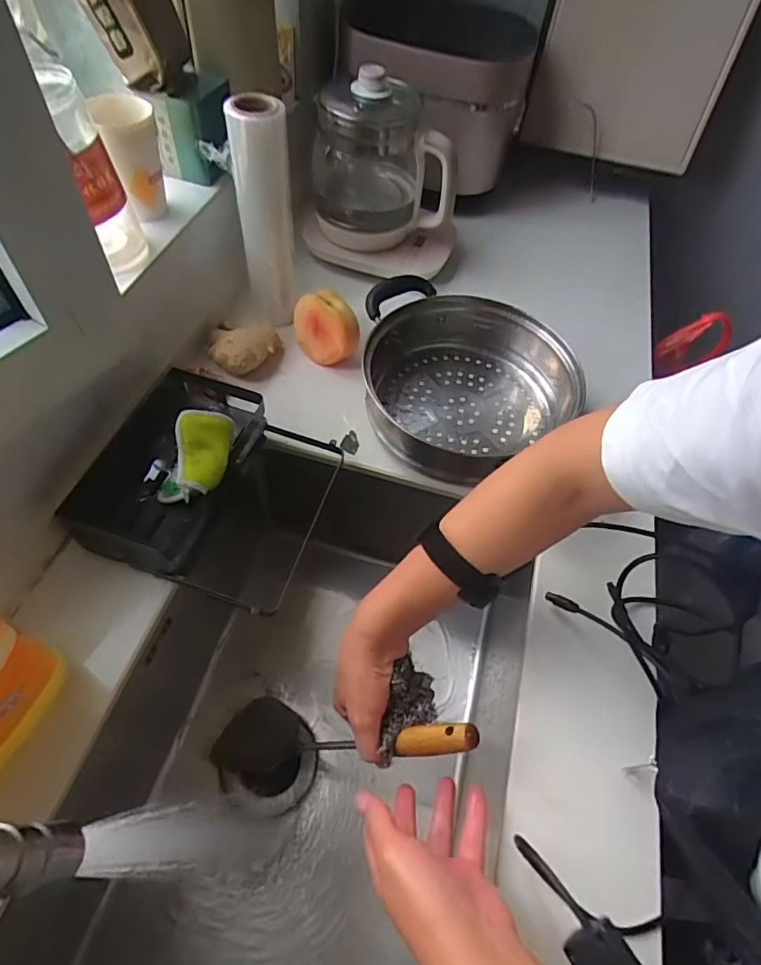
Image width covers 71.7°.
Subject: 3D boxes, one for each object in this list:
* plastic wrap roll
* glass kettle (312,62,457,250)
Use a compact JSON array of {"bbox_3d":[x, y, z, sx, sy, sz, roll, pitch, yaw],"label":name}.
[{"bbox_3d":[-0.134,-0.300,0.623,0.058,0.254,0.045,-5,57,-9],"label":"plastic wrap roll"},{"bbox_3d":[0.010,-0.456,0.748,0.184,0.203,0.169,8,56,0],"label":"glass kettle"}]

